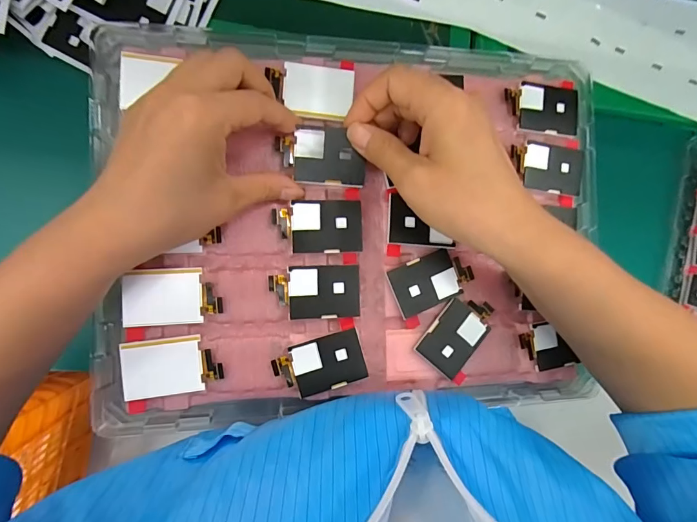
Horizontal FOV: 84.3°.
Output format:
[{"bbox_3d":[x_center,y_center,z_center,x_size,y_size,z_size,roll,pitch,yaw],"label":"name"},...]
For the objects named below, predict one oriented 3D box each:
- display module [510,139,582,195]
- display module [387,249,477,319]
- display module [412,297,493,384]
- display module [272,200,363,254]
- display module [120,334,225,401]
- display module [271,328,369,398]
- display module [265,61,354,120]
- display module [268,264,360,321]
[{"bbox_3d":[0.146,-0.069,0.282,0.055,0.006,0.035,6,87,-10],"label":"display module"},{"bbox_3d":[0.058,0.013,0.264,0.057,0.006,0.034,-22,92,-10],"label":"display module"},{"bbox_3d":[0.079,0.052,0.268,0.041,0.007,0.056,40,82,-7],"label":"display module"},{"bbox_3d":[-0.020,-0.023,0.254,0.057,0.006,0.034,-2,89,-10],"label":"display module"},{"bbox_3d":[-0.109,0.065,0.239,0.057,0.004,0.034,-6,87,-8],"label":"display module"},{"bbox_3d":[-0.018,0.068,0.251,0.057,0.004,0.034,-15,89,-7],"label":"display module"},{"bbox_3d":[-0.024,-0.114,0.256,0.054,0.006,0.035,1,88,-10],"label":"display module"},{"bbox_3d":[-0.021,0.021,0.253,0.057,0.008,0.034,-2,89,-10],"label":"display module"}]

